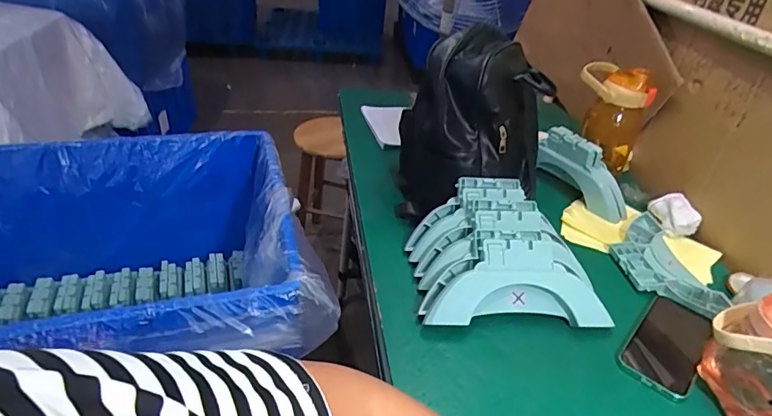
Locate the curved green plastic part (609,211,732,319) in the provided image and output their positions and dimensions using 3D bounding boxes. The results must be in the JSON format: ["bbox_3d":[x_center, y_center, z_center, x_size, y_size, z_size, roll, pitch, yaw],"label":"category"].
[{"bbox_3d":[0.432,0.085,0.791,0.120,0.025,0.237,3,35,-3],"label":"curved green plastic part"}]

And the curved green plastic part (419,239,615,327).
[{"bbox_3d":[0.174,0.104,0.678,0.247,0.113,0.050,1,-10,-6],"label":"curved green plastic part"}]

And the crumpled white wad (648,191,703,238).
[{"bbox_3d":[0.524,0.011,0.881,0.066,0.048,0.070,-7,36,-17],"label":"crumpled white wad"}]

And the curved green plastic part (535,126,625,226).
[{"bbox_3d":[0.372,-0.061,0.923,0.045,0.110,0.211,-26,72,-37],"label":"curved green plastic part"}]

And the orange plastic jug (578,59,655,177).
[{"bbox_3d":[0.425,-0.171,0.934,0.135,0.188,0.089,20,37,20],"label":"orange plastic jug"}]

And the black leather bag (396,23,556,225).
[{"bbox_3d":[0.152,-0.128,0.802,0.234,0.260,0.187,1,35,-6],"label":"black leather bag"}]

